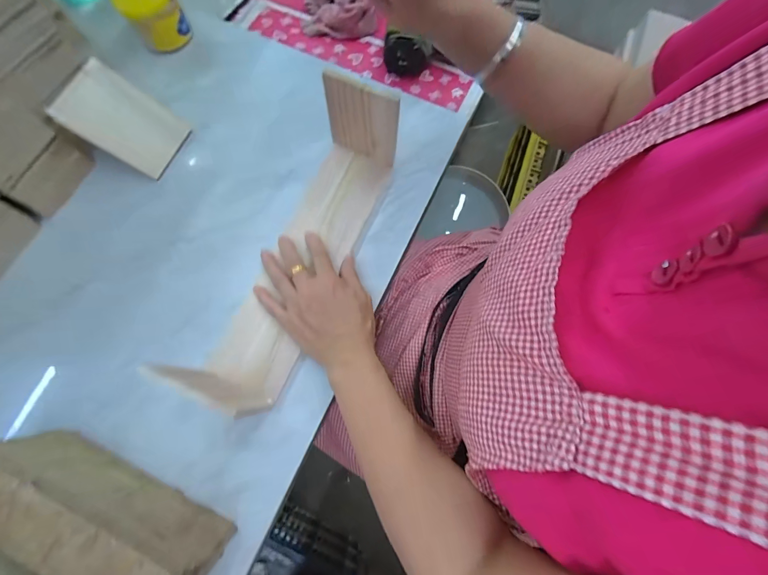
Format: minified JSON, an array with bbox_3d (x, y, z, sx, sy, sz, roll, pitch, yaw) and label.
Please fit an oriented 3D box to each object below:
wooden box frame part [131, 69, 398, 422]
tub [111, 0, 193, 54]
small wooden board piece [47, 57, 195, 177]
[{"bbox_3d":[-0.093,-0.047,0.389,0.093,0.112,0.340,25,81,5],"label":"wooden box frame part"},{"bbox_3d":[-0.318,-0.382,0.488,0.081,0.068,0.063,-30,77,-11],"label":"tub"},{"bbox_3d":[-0.321,-0.208,0.437,0.122,0.007,0.087,33,69,-31],"label":"small wooden board piece"}]

